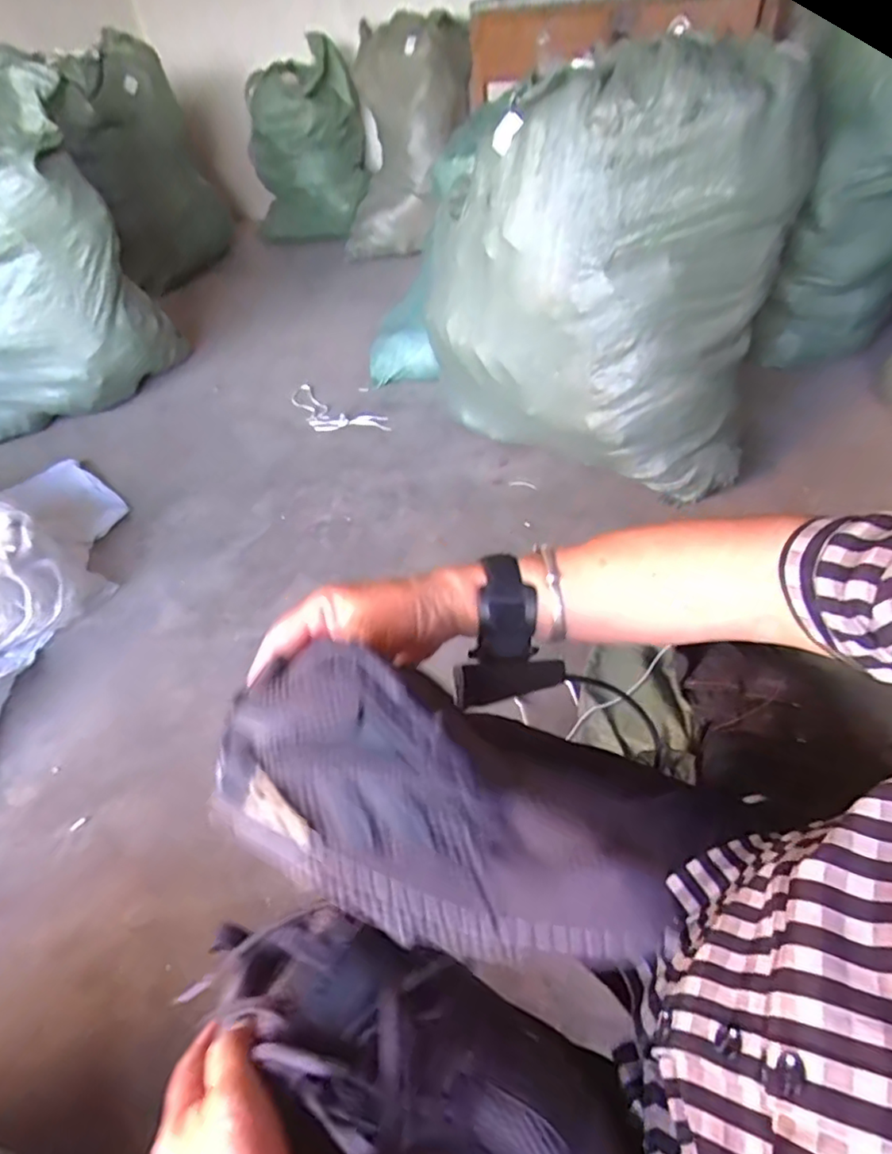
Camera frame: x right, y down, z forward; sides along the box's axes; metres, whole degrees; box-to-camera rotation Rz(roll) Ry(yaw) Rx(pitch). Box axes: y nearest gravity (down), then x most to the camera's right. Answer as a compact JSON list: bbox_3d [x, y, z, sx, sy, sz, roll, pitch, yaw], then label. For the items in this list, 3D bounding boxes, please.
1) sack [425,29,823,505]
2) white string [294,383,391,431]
[{"bbox_3d":[0.320,-0.574,1.290,0.642,0.773,0.466,-12,44,-6],"label":"sack"},{"bbox_3d":[-0.361,-0.508,1.864,0.460,0.027,0.144,29,59,37],"label":"white string"}]

